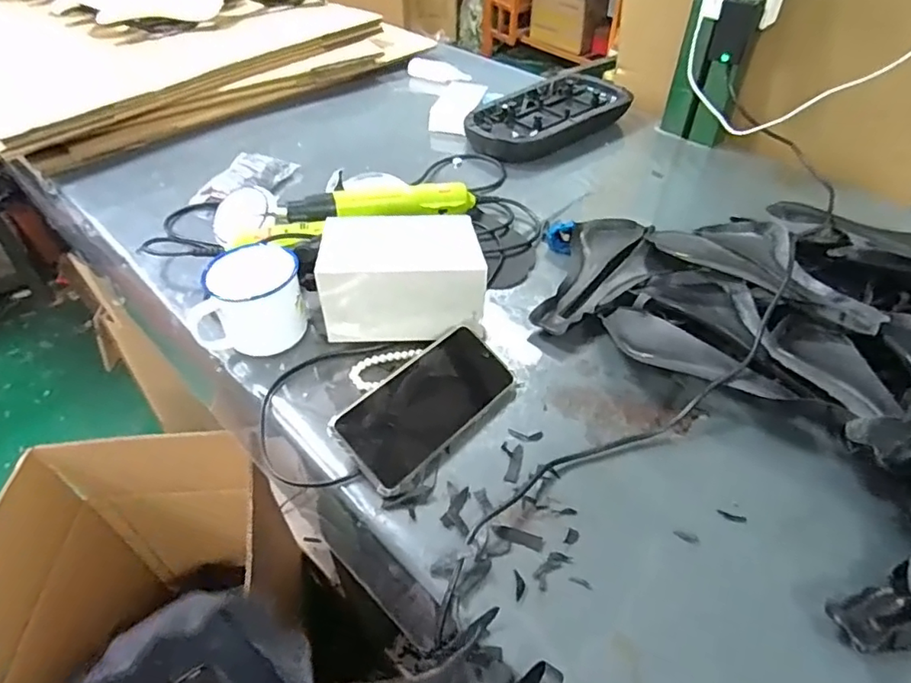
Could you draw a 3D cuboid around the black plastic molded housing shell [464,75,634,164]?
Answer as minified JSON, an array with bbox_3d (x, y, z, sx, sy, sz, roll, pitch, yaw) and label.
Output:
[{"bbox_3d":[0.149,-0.360,0.916,0.160,0.047,0.276,34,54,29],"label":"black plastic molded housing shell"}]

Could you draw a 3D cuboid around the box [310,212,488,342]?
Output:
[{"bbox_3d":[-0.051,-0.064,0.573,0.153,0.090,0.090,-1,45,-1],"label":"box"}]

